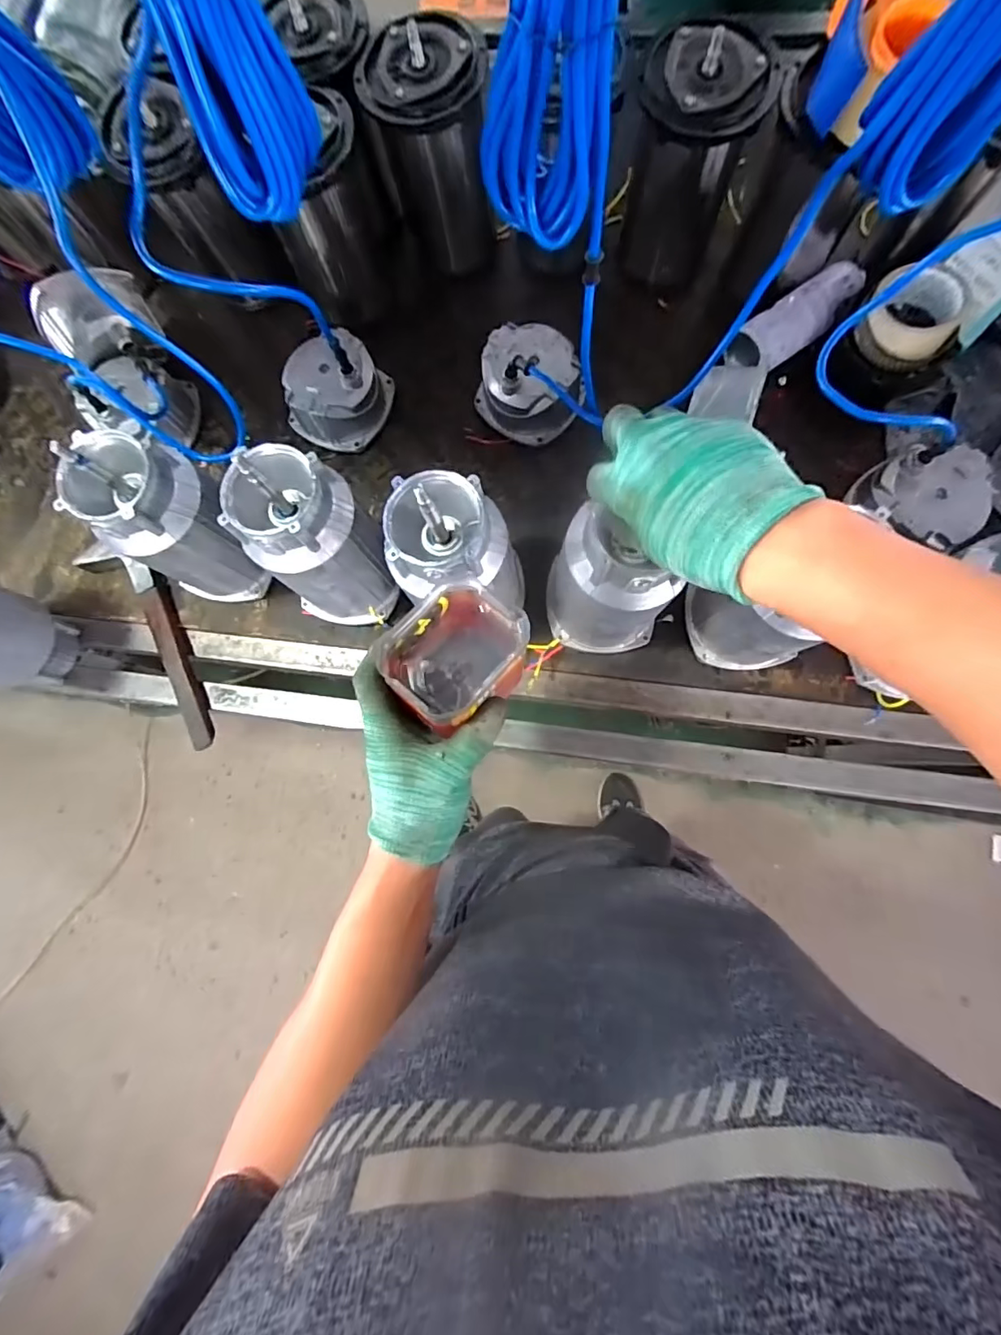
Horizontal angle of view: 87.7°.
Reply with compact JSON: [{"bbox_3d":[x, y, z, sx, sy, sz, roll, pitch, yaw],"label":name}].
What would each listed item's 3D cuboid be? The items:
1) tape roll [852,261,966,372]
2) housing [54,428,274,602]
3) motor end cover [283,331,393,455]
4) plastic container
[{"bbox_3d":[0.466,-0.396,0.586,0.105,0.044,0.116,37,85,8],"label":"tape roll"},{"bbox_3d":[-0.353,-0.154,0.586,0.106,0.236,0.119,32,85,8],"label":"housing"},{"bbox_3d":[-0.215,-0.361,0.684,0.120,0.083,0.127,15,83,6],"label":"motor end cover"},{"bbox_3d":[-0.034,-0.007,0.375,0.076,0.073,0.090,39,86,8],"label":"plastic container"}]

